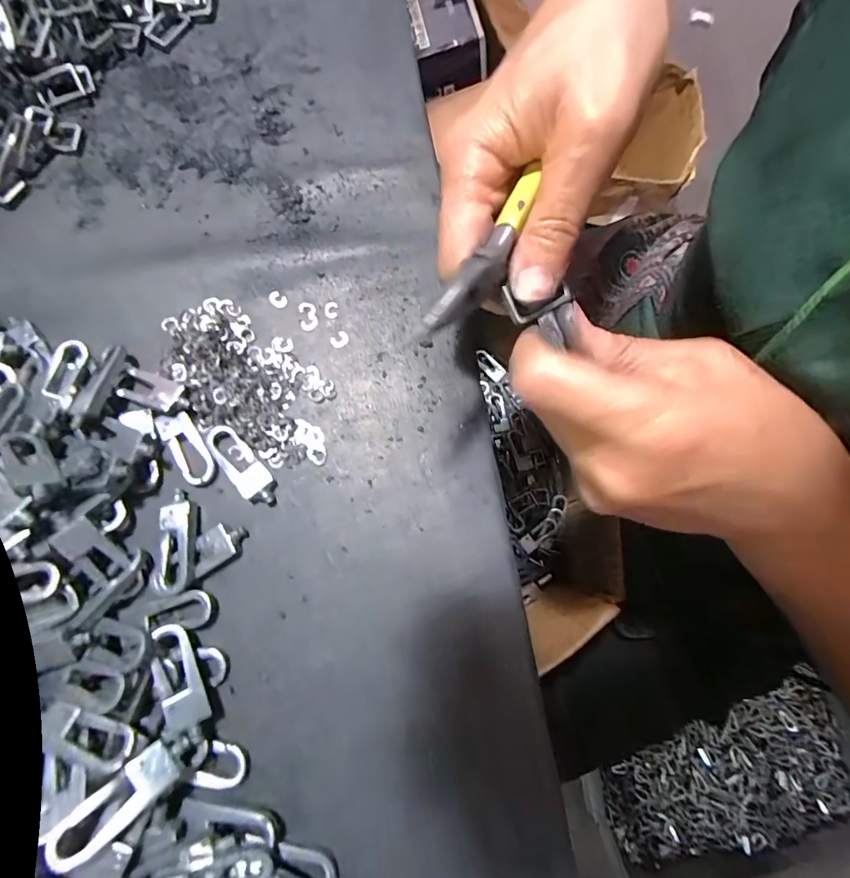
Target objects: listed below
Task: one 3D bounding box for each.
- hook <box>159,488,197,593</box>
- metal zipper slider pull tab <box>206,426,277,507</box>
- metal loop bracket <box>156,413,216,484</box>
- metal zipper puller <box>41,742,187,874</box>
[{"bbox_3d":[-0.108,0.044,0.186,0.015,0.009,0.042,-8,78,-3],"label":"hook"},{"bbox_3d":[-0.084,0.013,0.197,0.016,0.004,0.046,-41,81,-9],"label":"metal zipper slider pull tab"},{"bbox_3d":[-0.111,0.004,0.197,0.015,0.004,0.036,-31,80,-8],"label":"metal loop bracket"},{"bbox_3d":[-0.107,0.127,0.148,0.039,0.004,0.016,-36,79,-35],"label":"metal zipper puller"}]

